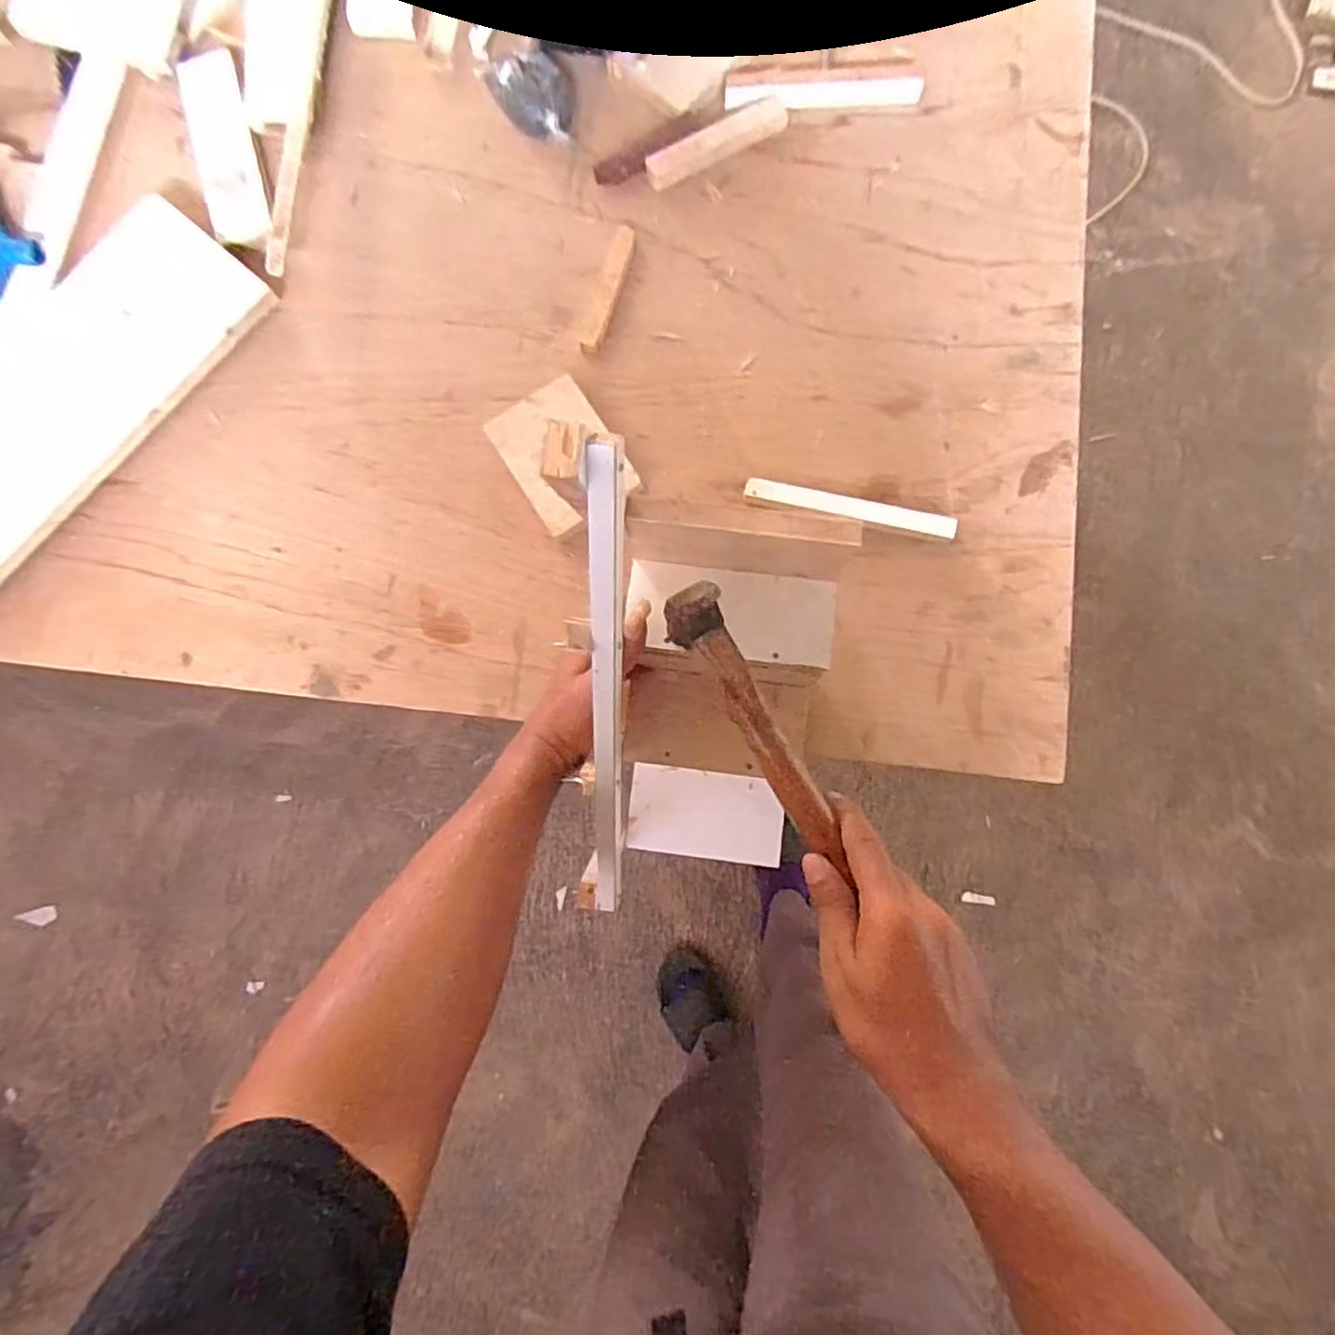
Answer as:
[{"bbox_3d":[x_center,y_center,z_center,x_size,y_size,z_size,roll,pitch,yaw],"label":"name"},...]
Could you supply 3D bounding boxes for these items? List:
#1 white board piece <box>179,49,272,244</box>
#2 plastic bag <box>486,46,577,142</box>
[{"bbox_3d":[-0.429,-0.505,0.654,0.052,0.010,0.203,-16,84,-1],"label":"white board piece"},{"bbox_3d":[-0.127,-0.549,0.639,0.063,0.020,0.102,-36,84,-3],"label":"plastic bag"}]

